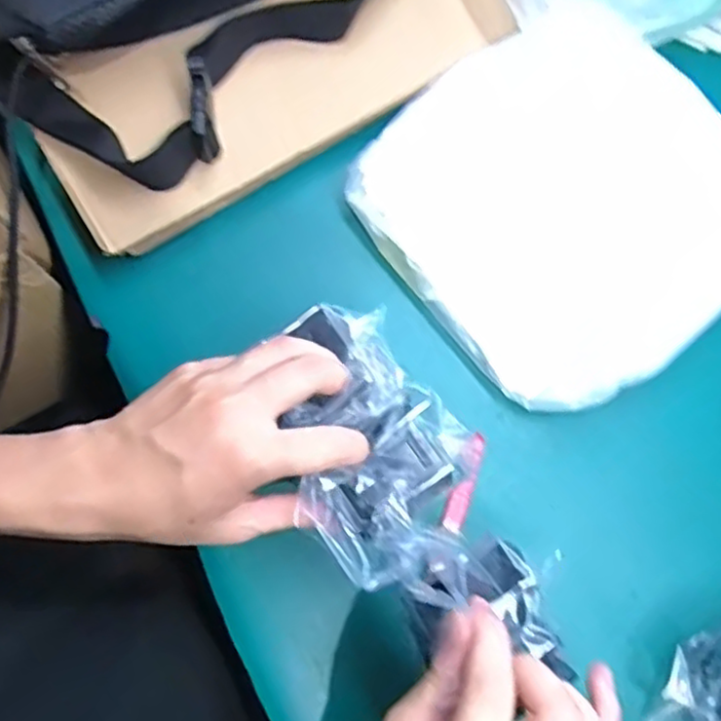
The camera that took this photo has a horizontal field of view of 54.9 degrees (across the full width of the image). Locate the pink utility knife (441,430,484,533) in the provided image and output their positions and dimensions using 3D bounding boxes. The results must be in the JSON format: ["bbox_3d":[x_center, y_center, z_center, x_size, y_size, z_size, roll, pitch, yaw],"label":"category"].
[{"bbox_3d":[0.067,0.079,0.447,0.014,0.009,0.064,19,80,2],"label":"pink utility knife"}]

